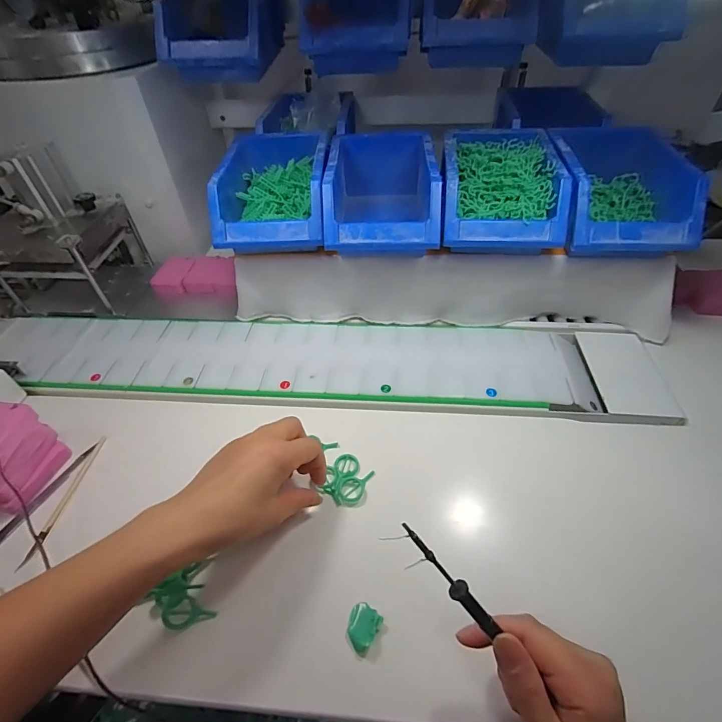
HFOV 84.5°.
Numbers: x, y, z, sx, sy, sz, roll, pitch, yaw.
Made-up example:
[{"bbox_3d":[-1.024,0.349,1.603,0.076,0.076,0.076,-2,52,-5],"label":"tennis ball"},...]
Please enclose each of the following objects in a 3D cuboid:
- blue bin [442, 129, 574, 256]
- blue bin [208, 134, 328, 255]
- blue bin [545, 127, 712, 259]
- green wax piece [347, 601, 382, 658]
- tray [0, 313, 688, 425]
[{"bbox_3d":[0.156,-0.196,0.462,0.127,0.077,0.174,4,47,6],"label":"blue bin"},{"bbox_3d":[-0.100,-0.205,0.484,0.121,0.073,0.179,-1,47,2],"label":"blue bin"},{"bbox_3d":[0.282,-0.181,0.437,0.131,0.078,0.164,3,47,6],"label":"blue bin"},{"bbox_3d":[0.000,0.198,0.295,0.023,0.010,0.029,24,52,23],"label":"green wax piece"},{"bbox_3d":[-0.063,-0.004,0.488,0.821,0.022,0.142,3,47,5],"label":"tray"}]

